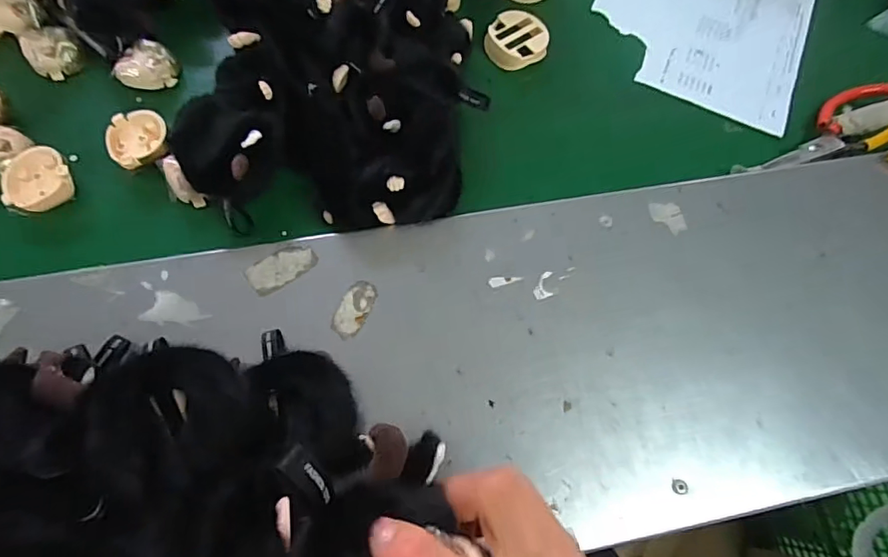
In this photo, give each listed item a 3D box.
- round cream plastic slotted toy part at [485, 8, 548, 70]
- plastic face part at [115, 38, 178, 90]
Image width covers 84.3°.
[{"bbox_3d":[0.070,-0.223,0.464,0.055,0.021,0.057,1,71,-2],"label":"round cream plastic slotted toy part"},{"bbox_3d":[-0.260,-0.187,0.431,0.039,0.021,0.042,1,71,-2],"label":"plastic face part"}]

